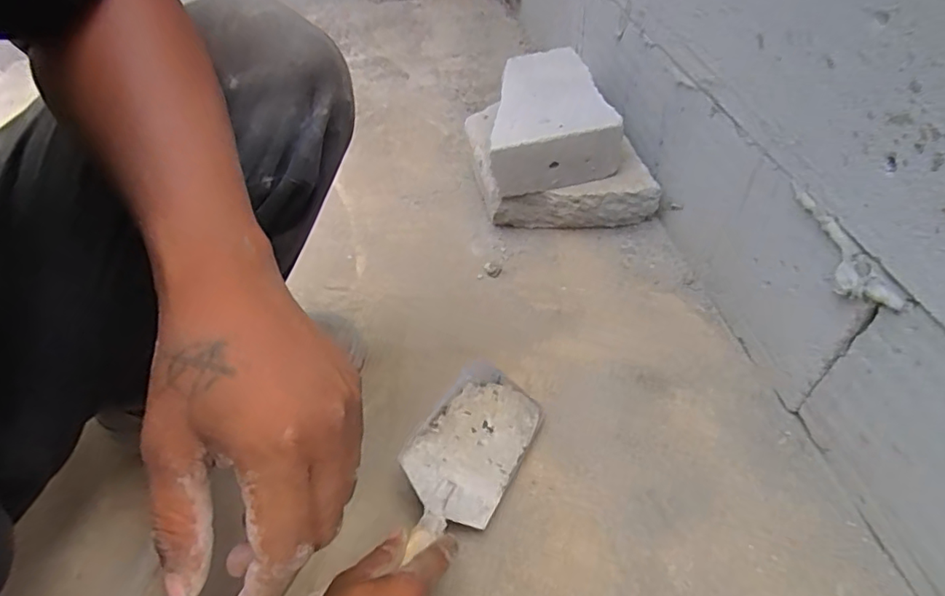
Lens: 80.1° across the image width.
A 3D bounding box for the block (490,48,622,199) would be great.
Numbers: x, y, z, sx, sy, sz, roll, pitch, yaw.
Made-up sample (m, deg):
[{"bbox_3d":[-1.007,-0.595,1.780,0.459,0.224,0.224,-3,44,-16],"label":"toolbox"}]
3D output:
[{"bbox_3d":[0.092,-0.233,0.717,0.150,0.076,0.202,-6,50,1],"label":"block"}]

